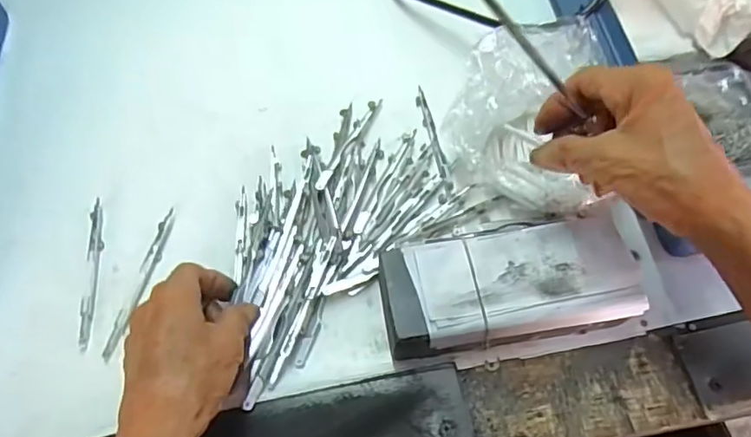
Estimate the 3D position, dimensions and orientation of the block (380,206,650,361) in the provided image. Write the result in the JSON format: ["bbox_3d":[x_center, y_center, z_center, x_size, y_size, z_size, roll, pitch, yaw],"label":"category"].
[{"bbox_3d":[0.082,0.044,0.339,0.150,0.039,0.064,-7,62,-3],"label":"block"}]

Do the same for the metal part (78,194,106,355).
[{"bbox_3d":[-0.195,0.036,0.372,0.009,0.006,0.112,-7,62,-4],"label":"metal part"}]

